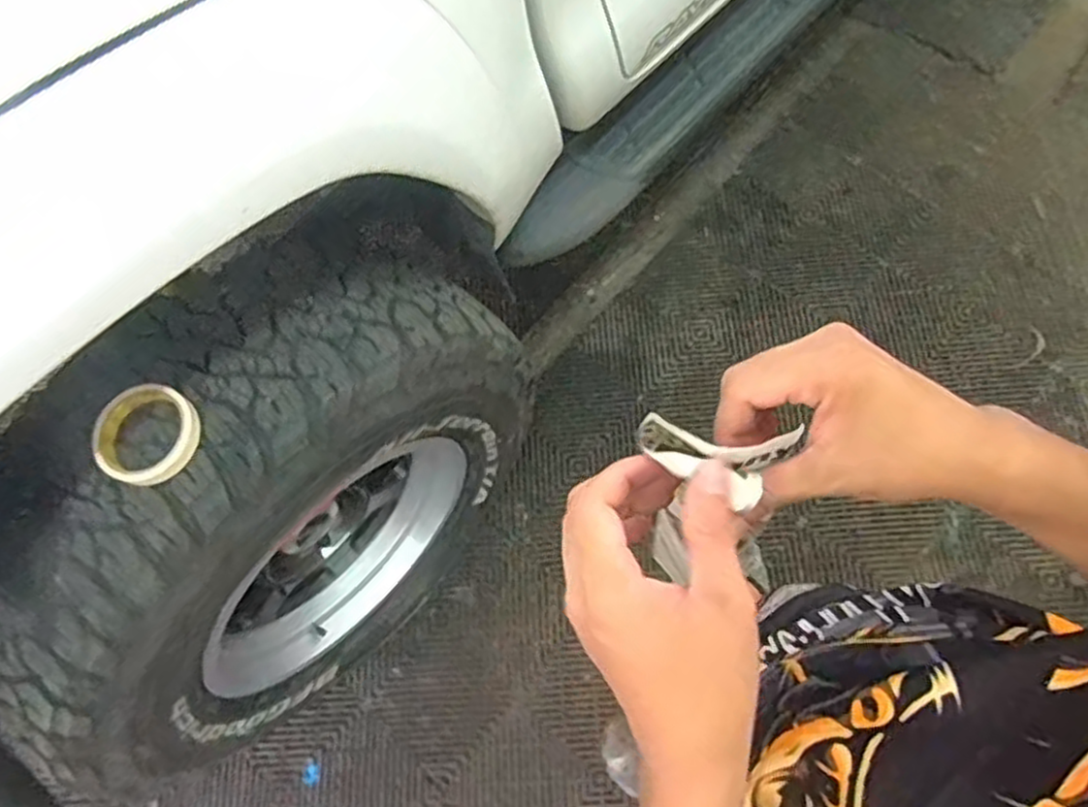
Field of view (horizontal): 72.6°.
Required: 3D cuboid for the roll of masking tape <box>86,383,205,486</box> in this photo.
[{"bbox_3d":[-0.386,0.029,0.711,0.103,0.029,0.093,18,69,11],"label":"roll of masking tape"}]

